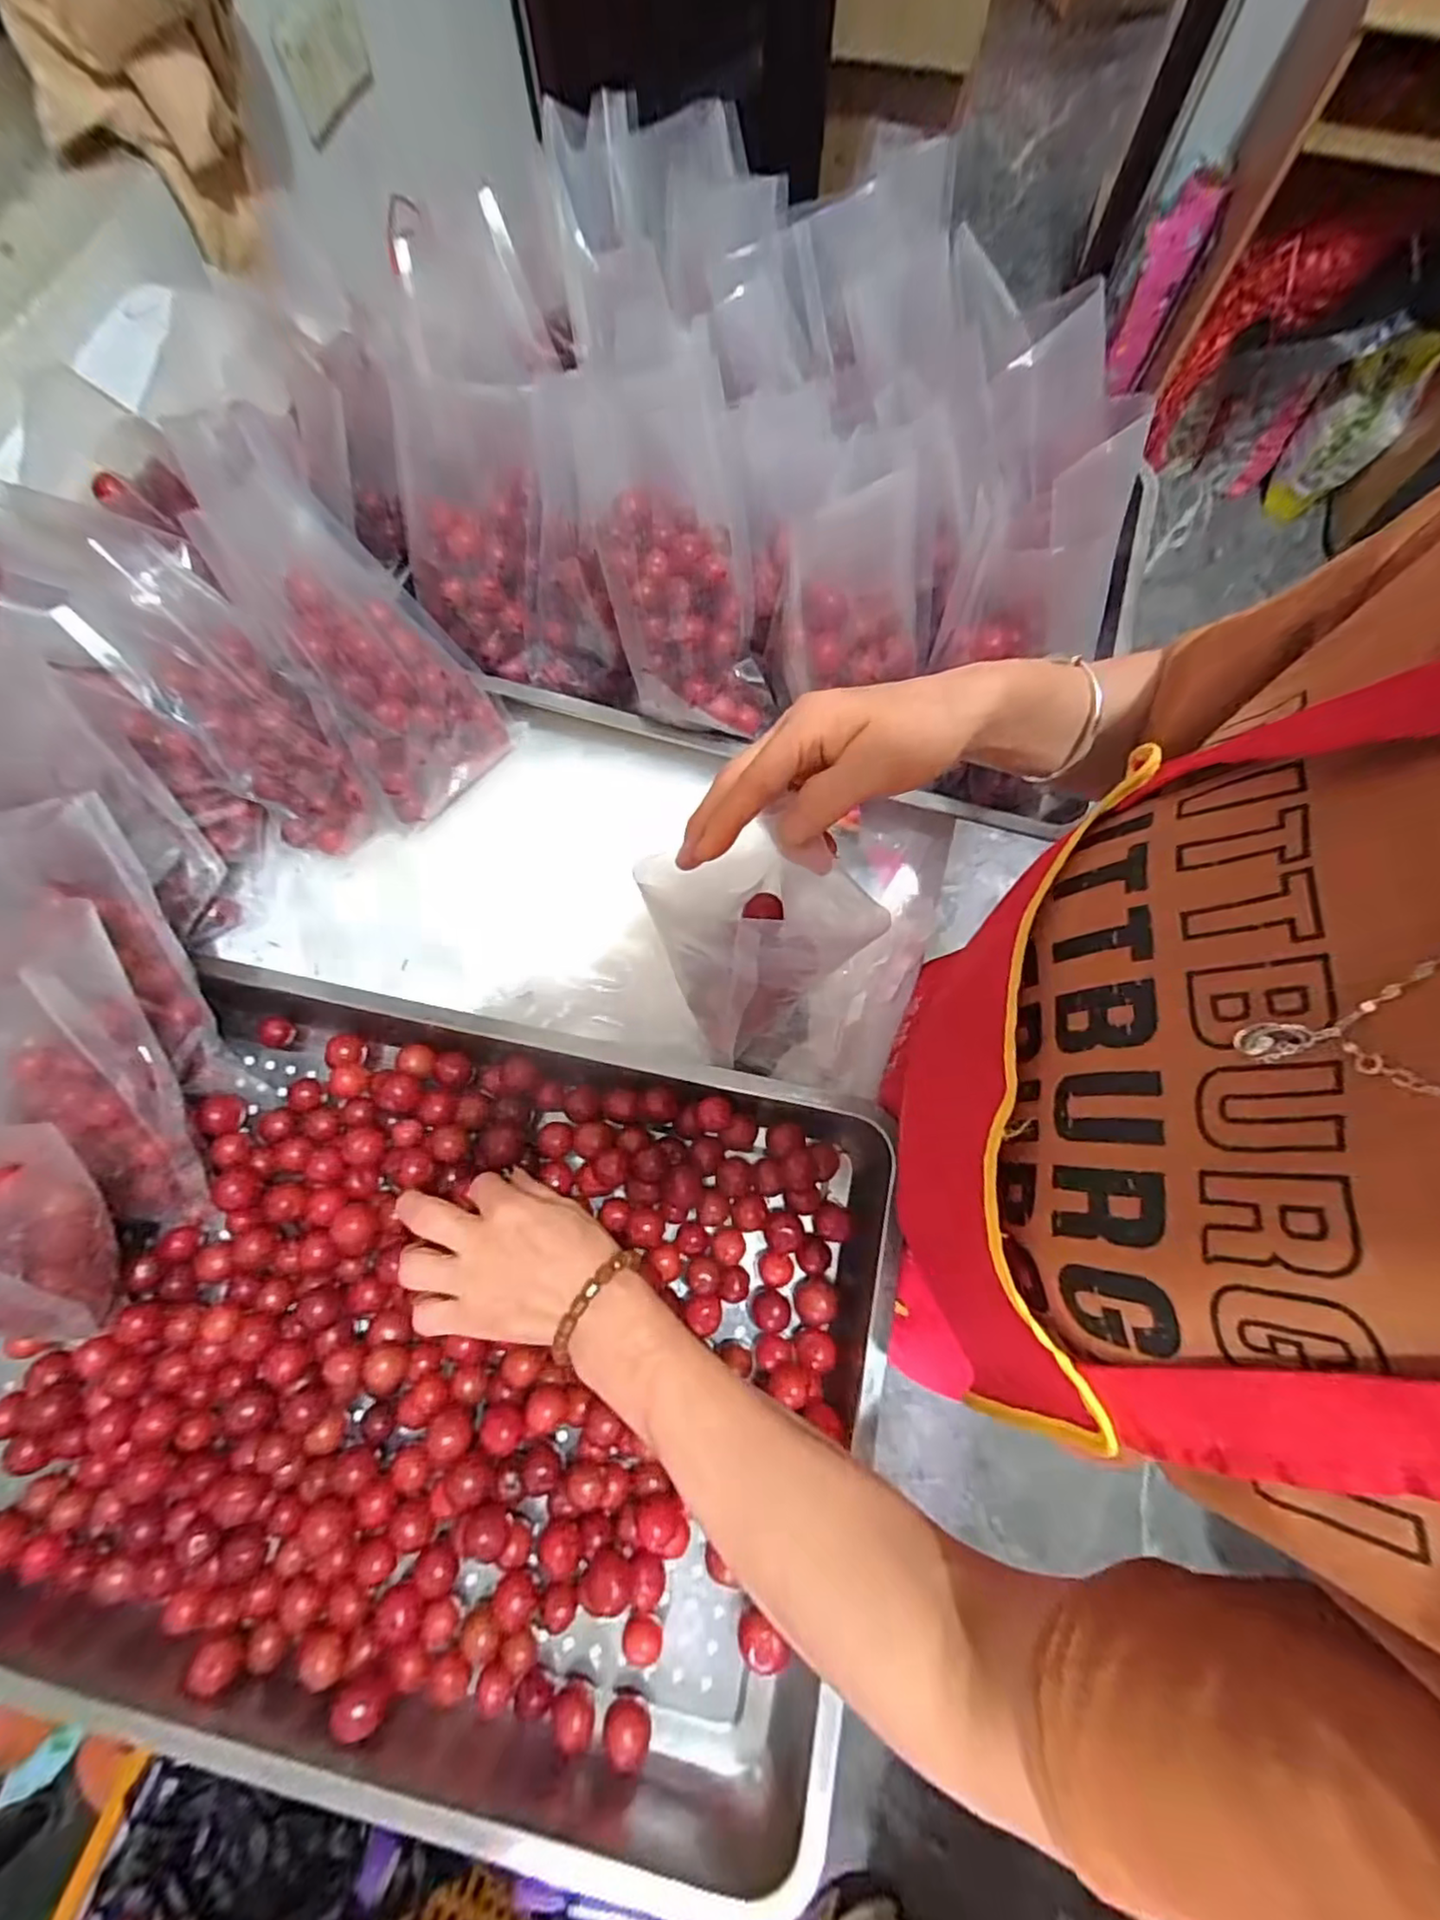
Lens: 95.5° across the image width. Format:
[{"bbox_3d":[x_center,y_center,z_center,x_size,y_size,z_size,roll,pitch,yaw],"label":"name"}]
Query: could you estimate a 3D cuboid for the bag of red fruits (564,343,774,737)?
[{"bbox_3d":[-0.030,-0.253,0.436,0.091,0.201,0.058,-19,29,-5],"label":"bag of red fruits"}]

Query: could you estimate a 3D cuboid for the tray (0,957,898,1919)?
[{"bbox_3d":[-0.204,0.225,0.401,0.579,0.053,0.382,11,73,4],"label":"tray"}]

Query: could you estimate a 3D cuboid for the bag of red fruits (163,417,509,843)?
[{"bbox_3d":[-0.262,-0.236,0.460,0.116,0.079,0.259,-34,113,-9],"label":"bag of red fruits"}]

